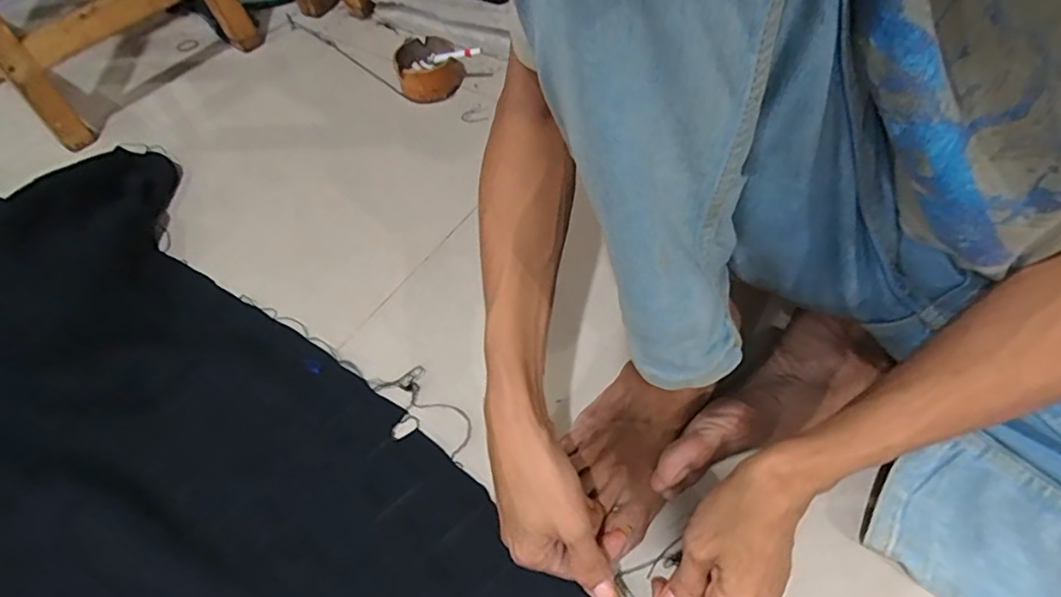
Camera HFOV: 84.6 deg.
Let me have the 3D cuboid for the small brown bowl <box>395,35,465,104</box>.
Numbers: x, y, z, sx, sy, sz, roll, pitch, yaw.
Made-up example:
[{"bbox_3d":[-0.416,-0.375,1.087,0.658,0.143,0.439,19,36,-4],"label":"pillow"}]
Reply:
[{"bbox_3d":[-0.134,-0.305,0.779,0.083,0.051,0.084,-2,54,3],"label":"small brown bowl"}]

